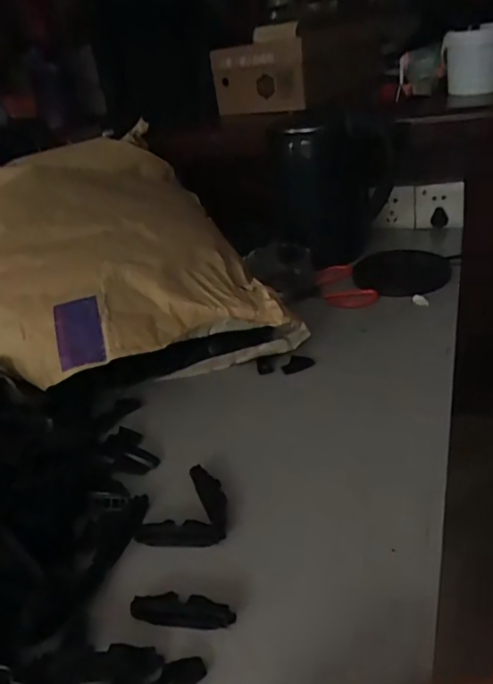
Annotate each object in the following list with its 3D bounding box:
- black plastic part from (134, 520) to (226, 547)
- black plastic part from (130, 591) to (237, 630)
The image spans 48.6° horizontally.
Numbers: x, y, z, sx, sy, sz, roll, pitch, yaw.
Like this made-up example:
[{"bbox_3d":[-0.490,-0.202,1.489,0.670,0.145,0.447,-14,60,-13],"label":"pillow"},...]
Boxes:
[{"bbox_3d":[-0.059,0.168,0.481,0.078,0.007,0.023,2,33,8],"label":"black plastic part"},{"bbox_3d":[-0.048,0.201,0.412,0.079,0.009,0.024,5,33,13],"label":"black plastic part"}]

